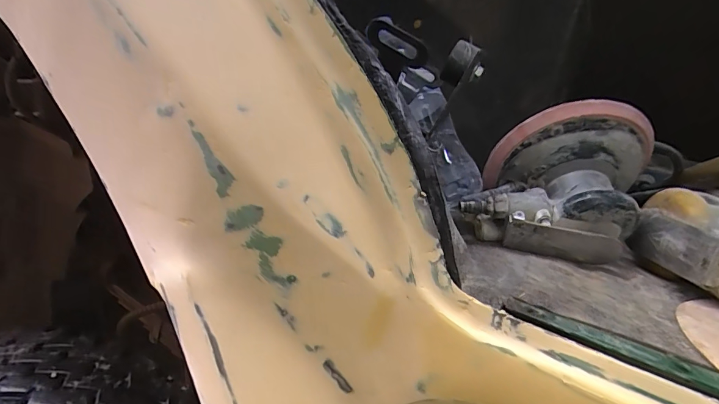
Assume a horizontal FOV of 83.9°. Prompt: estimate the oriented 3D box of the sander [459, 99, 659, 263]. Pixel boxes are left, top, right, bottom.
[{"bbox_3d":[0.176,-0.013,0.363,0.130,0.137,0.100,20,-12,16],"label":"sander"}]

